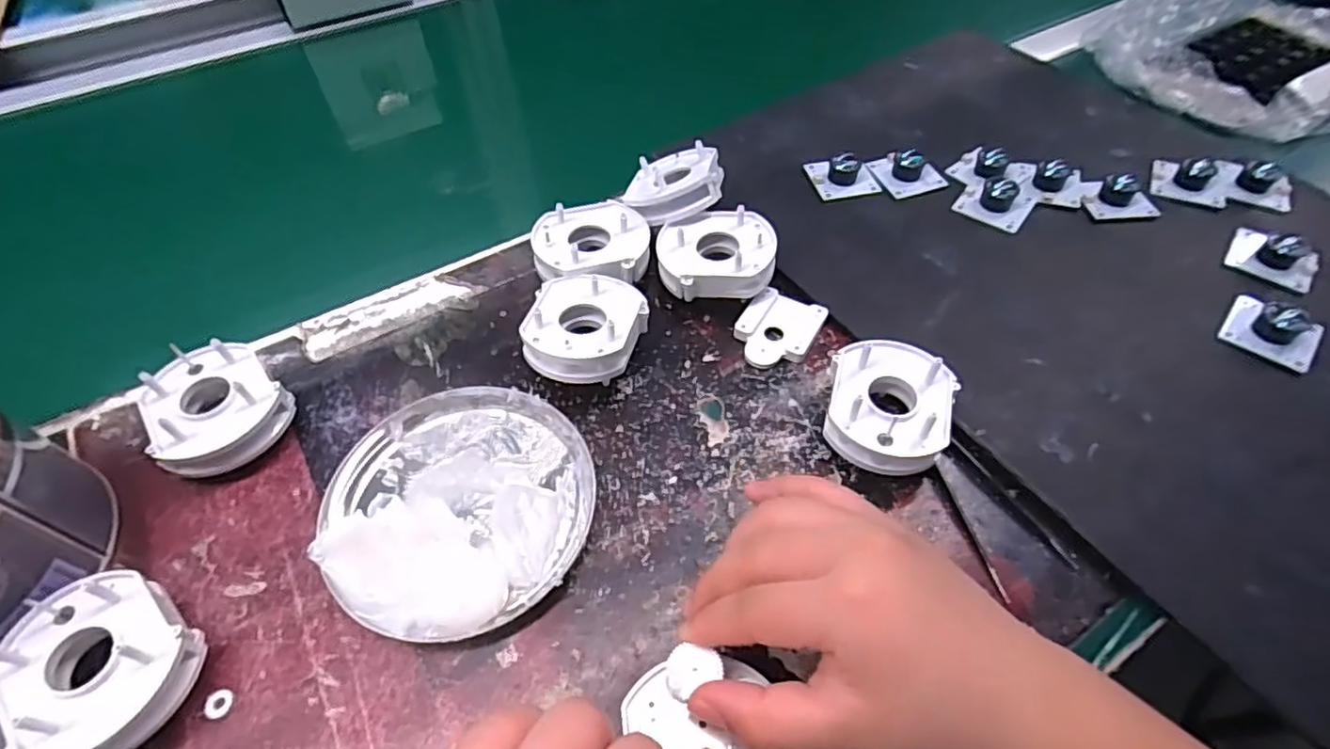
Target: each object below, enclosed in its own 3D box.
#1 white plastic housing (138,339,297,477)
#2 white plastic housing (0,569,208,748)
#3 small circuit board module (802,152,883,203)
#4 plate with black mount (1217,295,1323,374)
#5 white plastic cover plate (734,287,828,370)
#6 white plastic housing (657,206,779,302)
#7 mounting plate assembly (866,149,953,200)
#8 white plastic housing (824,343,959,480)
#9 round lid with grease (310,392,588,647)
[{"bbox_3d":[-0.234,0.018,0.334,0.061,0.036,0.066,-1,54,1],"label":"white plastic housing"},{"bbox_3d":[-0.228,0.120,0.261,0.072,0.034,0.062,32,60,22],"label":"white plastic housing"},{"bbox_3d":[0.128,-0.145,0.454,0.045,0.019,0.041,-10,54,-6],"label":"small circuit board module"},{"bbox_3d":[0.347,-0.027,0.363,0.042,0.017,0.036,34,61,23],"label":"plate with black mount"},{"bbox_3d":[0.066,-0.026,0.380,0.044,0.007,0.054,25,58,18],"label":"white plastic cover plate"},{"bbox_3d":[0.031,-0.072,0.394,0.069,0.030,0.057,-1,54,0],"label":"white plastic housing"},{"bbox_3d":[0.173,-0.149,0.458,0.041,0.018,0.045,-23,57,-15],"label":"mounting plate assembly"},{"bbox_3d":[0.113,0.018,0.325,0.060,0.032,0.062,16,56,13],"label":"white plastic housing"},{"bbox_3d":[-0.101,0.056,0.309,0.126,0.030,0.124,-1,54,1],"label":"round lid with grease"}]

